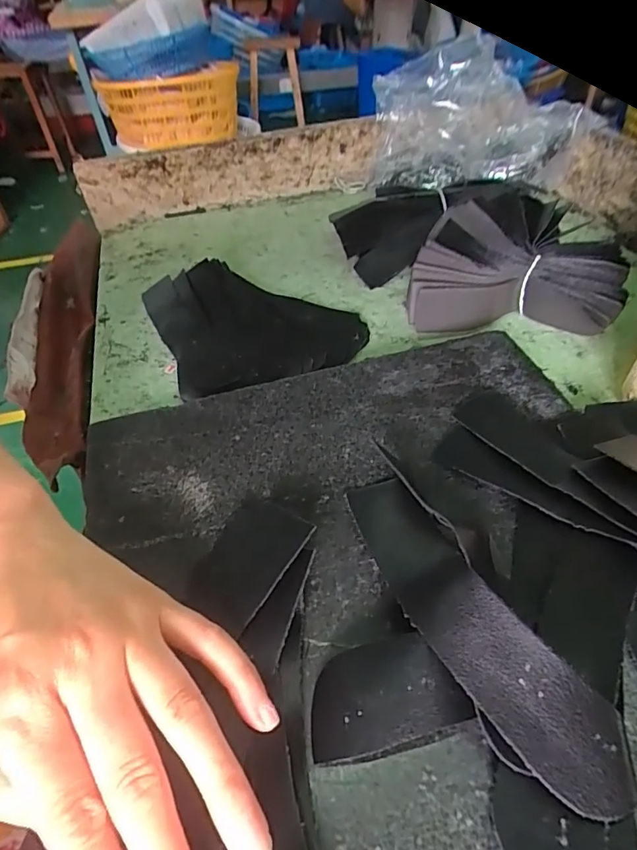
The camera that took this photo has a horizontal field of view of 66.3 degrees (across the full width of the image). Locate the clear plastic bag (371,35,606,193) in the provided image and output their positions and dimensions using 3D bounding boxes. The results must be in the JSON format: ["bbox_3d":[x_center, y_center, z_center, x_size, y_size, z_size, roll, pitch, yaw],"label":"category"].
[{"bbox_3d":[0.170,-0.347,0.564,0.182,0.114,0.215,-27,51,-21],"label":"clear plastic bag"}]

